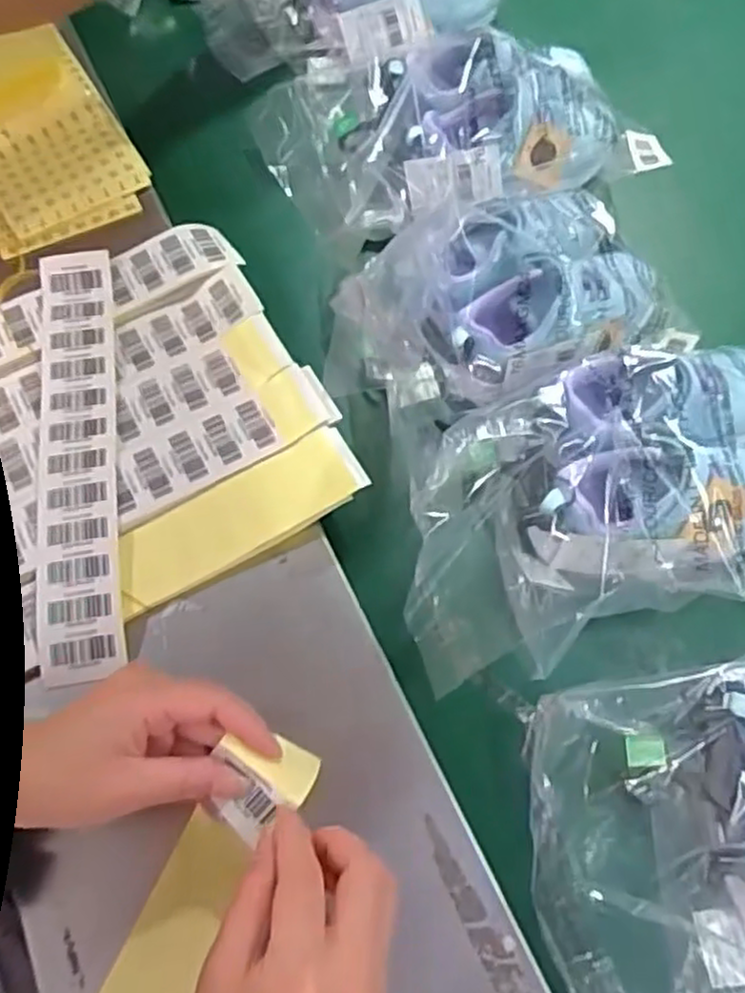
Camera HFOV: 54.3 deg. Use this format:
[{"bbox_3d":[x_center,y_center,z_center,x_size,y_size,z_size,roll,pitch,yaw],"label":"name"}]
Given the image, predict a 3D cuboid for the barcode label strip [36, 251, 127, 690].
[{"bbox_3d":[-0.203,-0.036,0.500,0.051,0.011,0.321,-8,67,-5],"label":"barcode label strip"}]

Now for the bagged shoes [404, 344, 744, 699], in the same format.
[{"bbox_3d":[0.157,0.009,0.486,0.276,0.095,0.185,-9,67,-5],"label":"bagged shoes"}]

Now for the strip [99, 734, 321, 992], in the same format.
[{"bbox_3d":[-0.098,0.226,0.374,0.054,0.054,0.221,27,83,10],"label":"strip"}]

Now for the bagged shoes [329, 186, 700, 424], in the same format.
[{"bbox_3d":[0.094,-0.148,0.551,0.249,0.091,0.186,-16,68,-8],"label":"bagged shoes"}]

